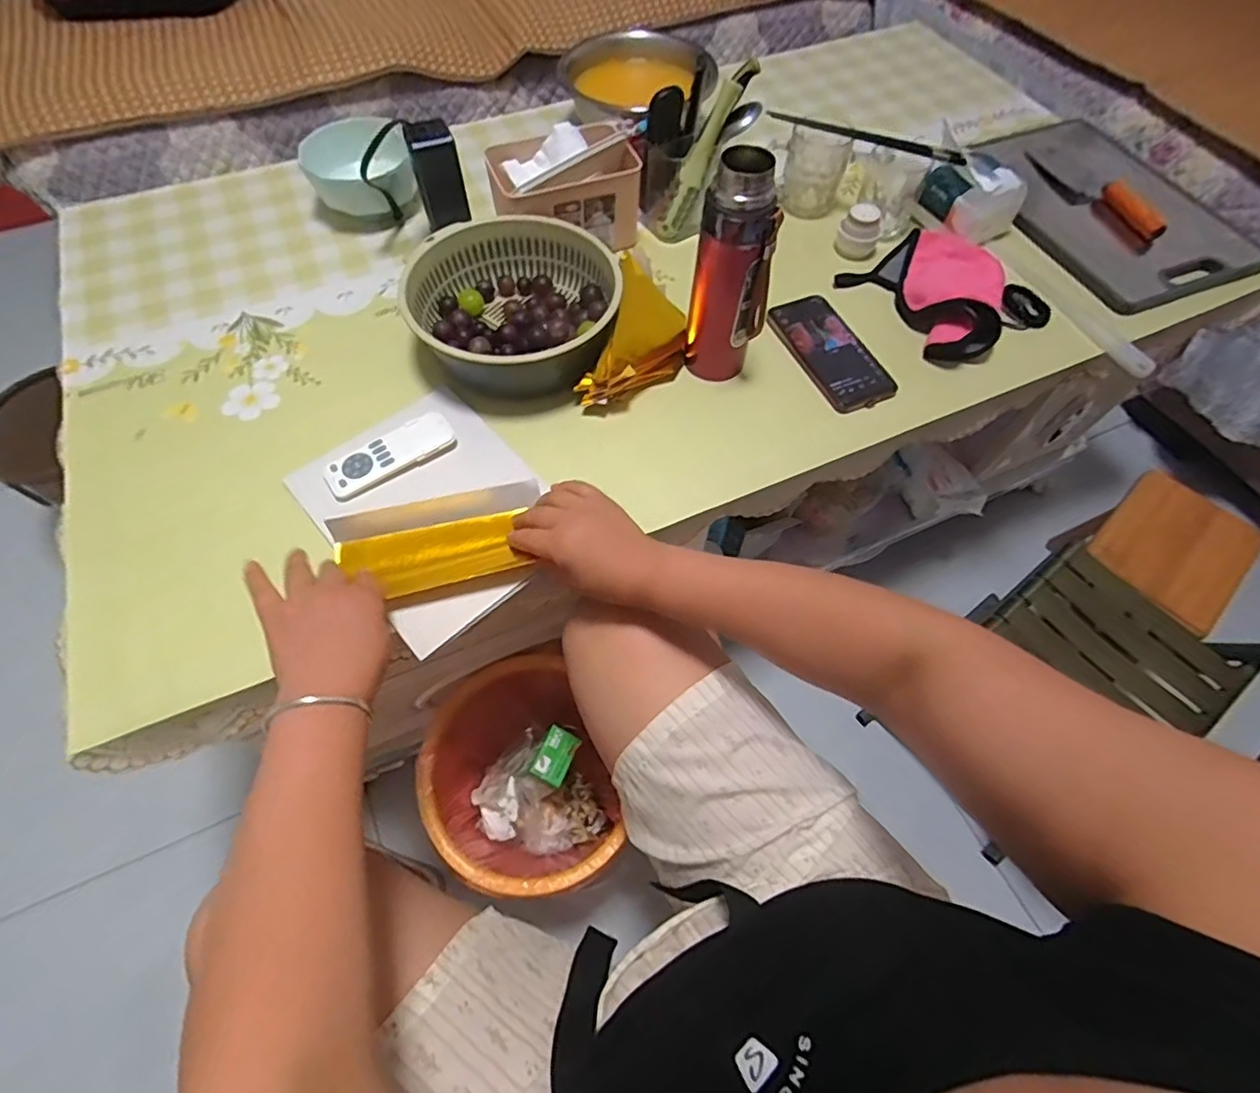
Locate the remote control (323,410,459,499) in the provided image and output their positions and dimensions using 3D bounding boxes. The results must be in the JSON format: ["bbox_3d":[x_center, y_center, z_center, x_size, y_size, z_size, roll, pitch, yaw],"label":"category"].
[{"bbox_3d":[-0.233,-0.091,0.587,0.124,0.009,0.042,-33,67,-18],"label":"remote control"}]

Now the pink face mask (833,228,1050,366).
[{"bbox_3d":[0.372,-0.307,0.712,0.167,0.056,0.192,-27,61,-17],"label":"pink face mask"}]

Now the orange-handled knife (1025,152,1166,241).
[{"bbox_3d":[0.609,-0.473,0.801,0.037,0.030,0.216,-26,65,-15],"label":"orange-handled knife"}]

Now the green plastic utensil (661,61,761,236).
[{"bbox_3d":[0.092,-0.469,0.717,0.034,0.188,0.024,42,30,19],"label":"green plastic utensil"}]

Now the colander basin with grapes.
[{"bbox_3d":[-0.122,-0.260,0.659,0.213,0.082,0.194,1,61,-1],"label":"colander basin with grapes"}]

